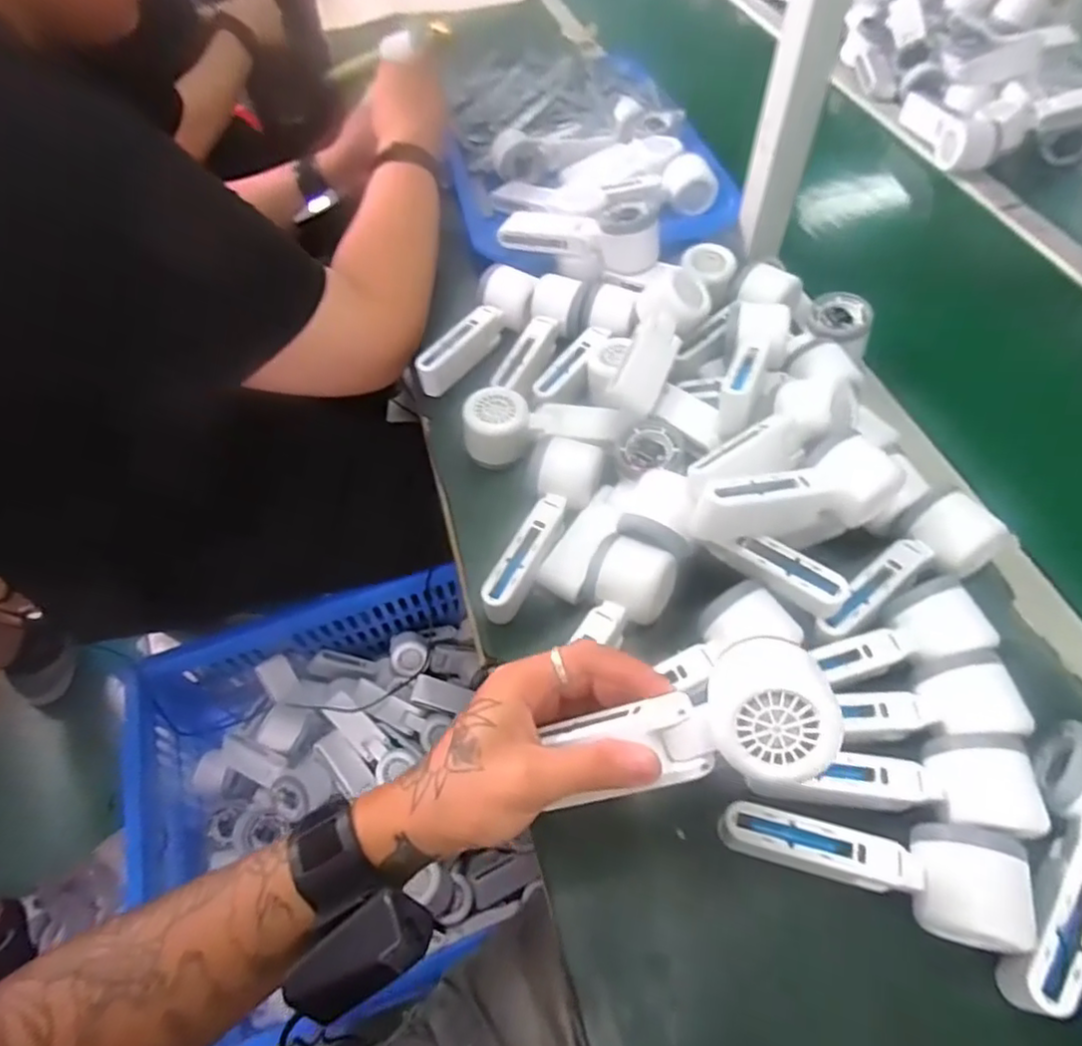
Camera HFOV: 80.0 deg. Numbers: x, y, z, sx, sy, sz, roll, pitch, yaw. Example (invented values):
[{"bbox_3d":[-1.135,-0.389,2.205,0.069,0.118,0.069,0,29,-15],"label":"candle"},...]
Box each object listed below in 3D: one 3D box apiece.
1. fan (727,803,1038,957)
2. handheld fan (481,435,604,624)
[{"bbox_3d":[0.189,0.205,0.383,0.167,0.048,0.060,9,56,8],"label":"fan"},{"bbox_3d":[0.004,0.005,0.513,0.053,0.052,0.151,15,57,11],"label":"handheld fan"}]

